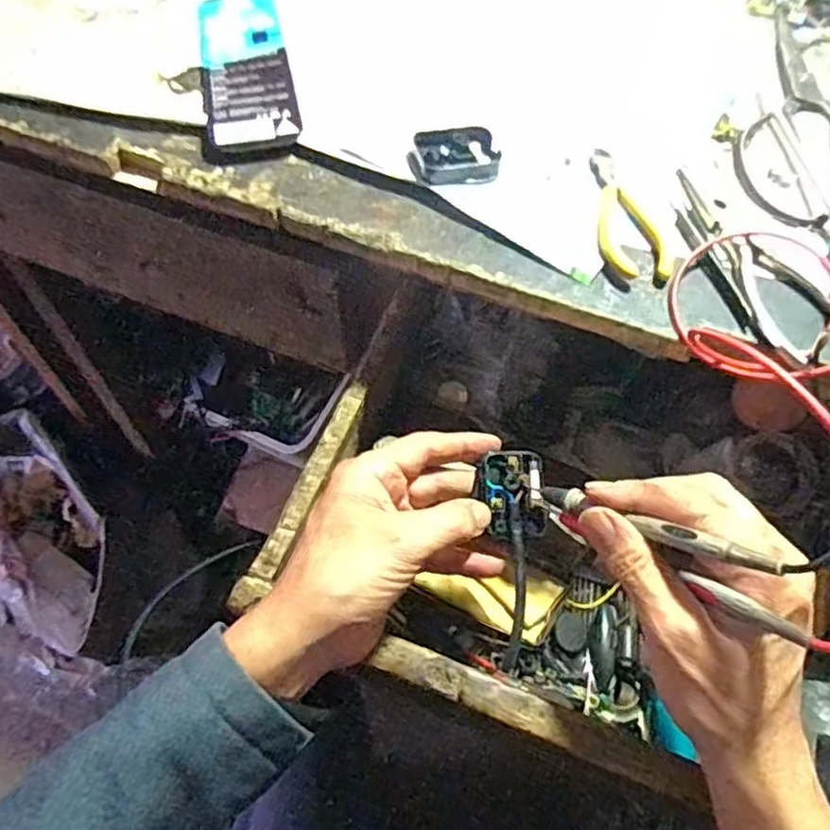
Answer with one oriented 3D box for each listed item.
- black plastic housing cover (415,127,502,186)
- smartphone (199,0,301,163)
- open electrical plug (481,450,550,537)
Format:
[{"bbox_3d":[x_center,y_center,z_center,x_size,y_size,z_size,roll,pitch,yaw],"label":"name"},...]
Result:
[{"bbox_3d":[0.026,-0.157,0.412,0.048,0.009,0.042,-10,61,-8],"label":"black plastic housing cover"},{"bbox_3d":[-0.114,-0.237,0.458,0.060,0.012,0.172,-7,61,-7],"label":"smartphone"},{"bbox_3d":[0.058,0.045,0.393,0.034,0.022,0.047,-4,84,6],"label":"open electrical plug"}]

